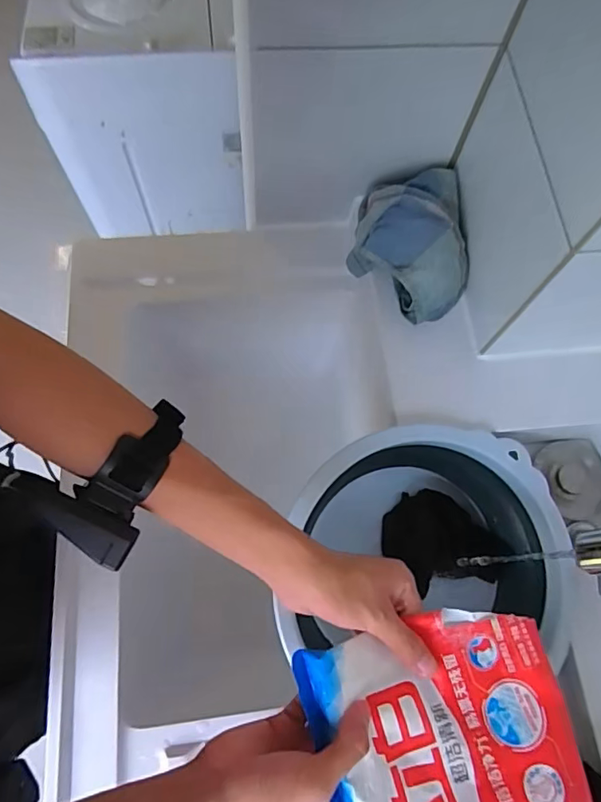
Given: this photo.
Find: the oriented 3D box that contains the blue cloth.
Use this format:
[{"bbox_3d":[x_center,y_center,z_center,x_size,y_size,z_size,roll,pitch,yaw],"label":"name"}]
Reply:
[{"bbox_3d":[0.116,-0.163,0.541,0.115,0.067,0.146,-10,72,-3],"label":"blue cloth"}]

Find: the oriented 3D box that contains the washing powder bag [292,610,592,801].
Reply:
[{"bbox_3d":[0.102,0.234,0.354,0.179,0.032,0.155,-14,72,-4],"label":"washing powder bag"}]

